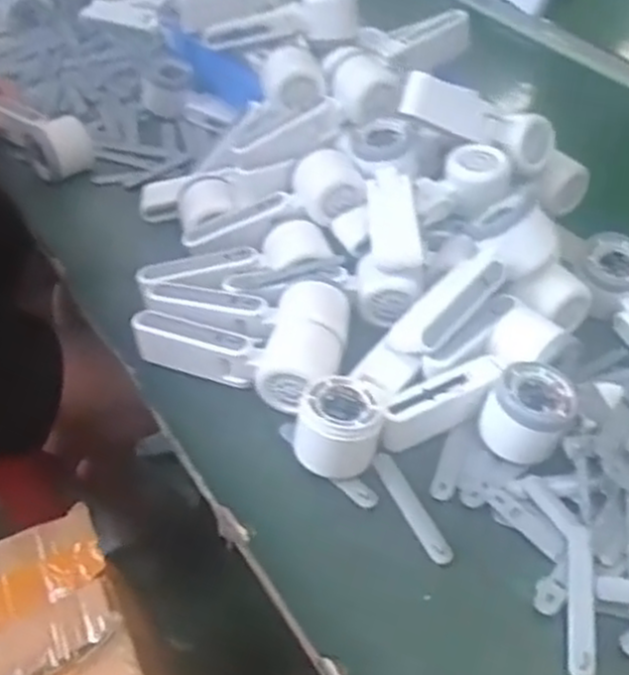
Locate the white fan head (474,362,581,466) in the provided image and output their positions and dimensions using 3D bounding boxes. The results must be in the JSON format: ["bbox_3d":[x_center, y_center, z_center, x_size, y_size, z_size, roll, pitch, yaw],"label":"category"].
[{"bbox_3d":[0.152,0.054,0.566,0.061,0.051,0.057,13,45,12],"label":"white fan head"}]

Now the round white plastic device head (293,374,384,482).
[{"bbox_3d":[0.017,0.063,0.564,0.060,0.047,0.060,1,44,-1],"label":"round white plastic device head"}]

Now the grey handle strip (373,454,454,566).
[{"bbox_3d":[0.066,0.116,0.542,0.016,0.005,0.091,-18,47,-19],"label":"grey handle strip"}]

